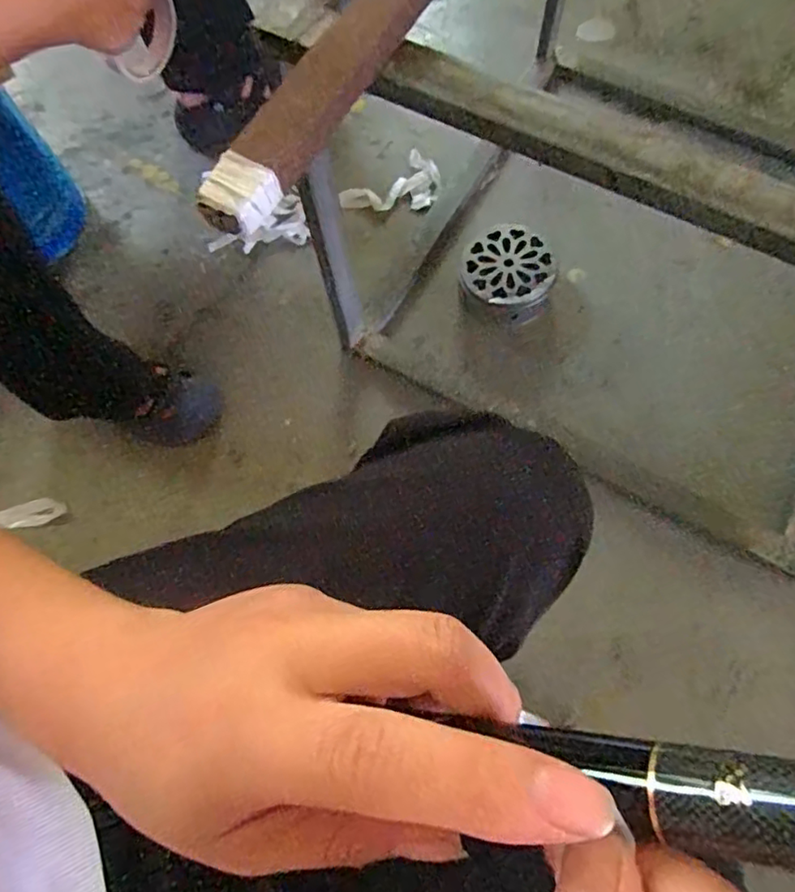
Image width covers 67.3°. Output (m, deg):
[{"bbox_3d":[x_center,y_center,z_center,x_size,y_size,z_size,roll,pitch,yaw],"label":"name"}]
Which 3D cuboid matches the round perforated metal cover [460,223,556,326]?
[{"bbox_3d":[0.162,-0.256,0.891,0.131,0.055,0.140,-1,72,2],"label":"round perforated metal cover"}]

